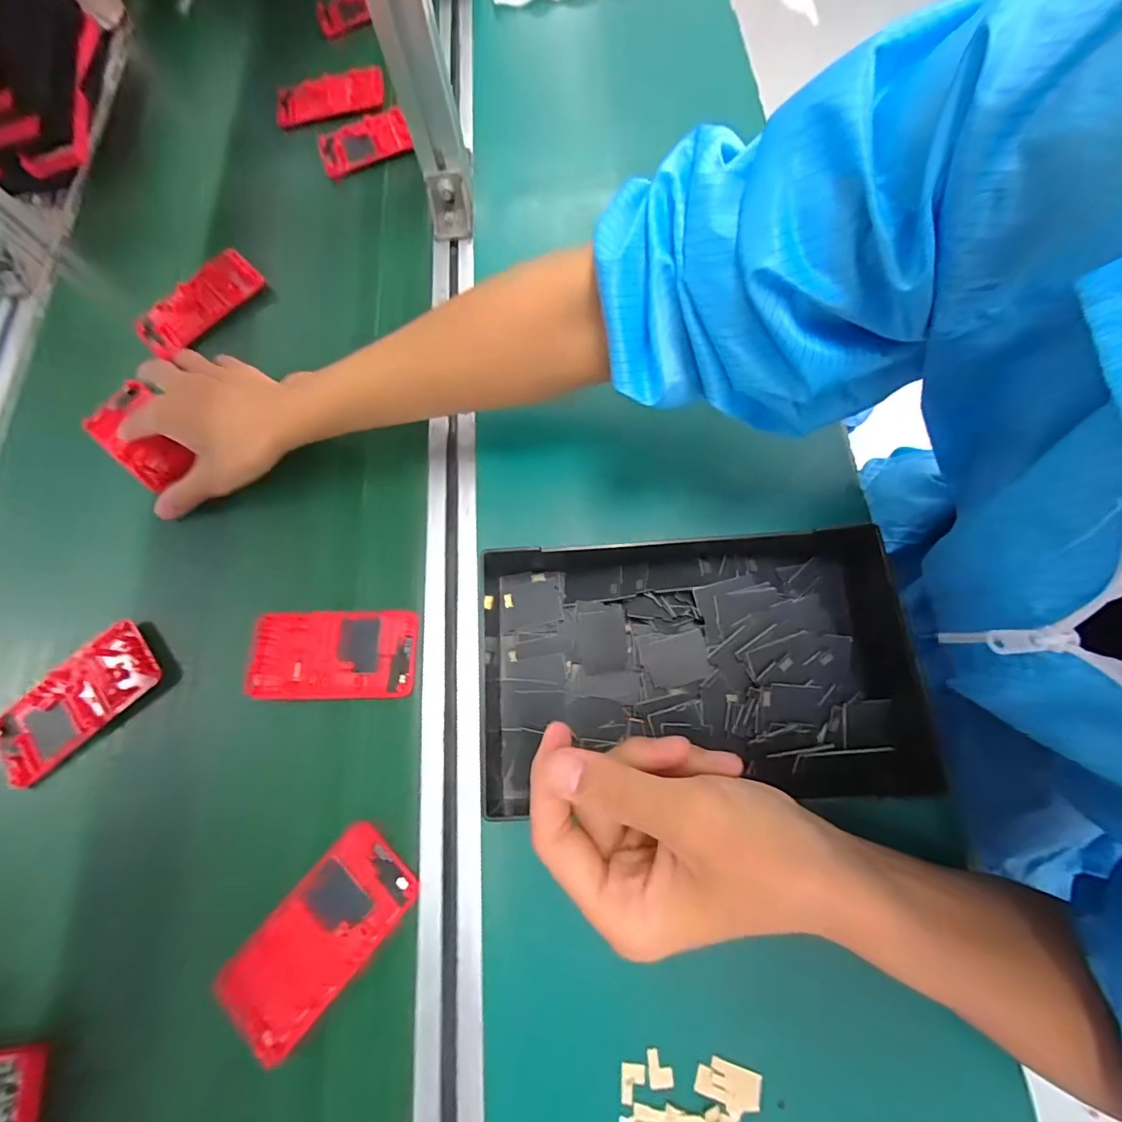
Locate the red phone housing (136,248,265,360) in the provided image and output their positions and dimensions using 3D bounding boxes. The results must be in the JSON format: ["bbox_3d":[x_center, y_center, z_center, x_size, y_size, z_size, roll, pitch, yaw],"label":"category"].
[{"bbox_3d":[-0.348,-0.248,0.477,0.121,0.015,0.060,-44,74,-10],"label":"red phone housing"}]

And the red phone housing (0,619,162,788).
[{"bbox_3d":[-0.358,0.104,0.368,0.121,0.013,0.062,-42,74,-9],"label":"red phone housing"}]

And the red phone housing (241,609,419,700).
[{"bbox_3d":[-0.167,0.068,0.364,0.121,0.011,0.062,-2,72,4],"label":"red phone housing"}]

